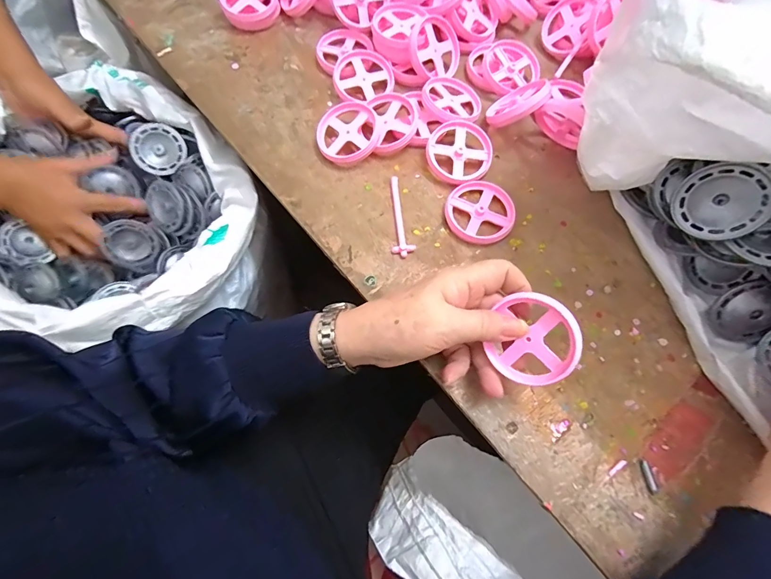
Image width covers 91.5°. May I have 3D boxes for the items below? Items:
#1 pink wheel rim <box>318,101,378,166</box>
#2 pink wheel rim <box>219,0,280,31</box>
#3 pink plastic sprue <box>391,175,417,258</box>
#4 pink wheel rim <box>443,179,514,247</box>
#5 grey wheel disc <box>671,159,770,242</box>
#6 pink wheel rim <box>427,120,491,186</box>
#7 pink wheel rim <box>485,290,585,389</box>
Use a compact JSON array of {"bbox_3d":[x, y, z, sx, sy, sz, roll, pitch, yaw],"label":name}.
[{"bbox_3d":[-0.037,-0.155,0.376,0.061,0.016,0.064,-30,71,7],"label":"pink wheel rim"},{"bbox_3d":[-0.161,-0.341,0.444,0.063,0.021,0.056,-32,92,-10],"label":"pink wheel rim"},{"bbox_3d":[0.015,-0.070,0.356,0.021,0.009,0.084,-2,69,-3],"label":"pink plastic sprue"},{"bbox_3d":[0.090,-0.073,0.358,0.061,0.012,0.063,-20,71,-9],"label":"pink wheel rim"},{"bbox_3d":[0.249,-0.066,0.277,0.057,0.007,0.056,-10,75,42],"label":"grey wheel disc"},{"bbox_3d":[0.074,-0.136,0.375,0.063,0.016,0.063,1,81,-4],"label":"pink wheel rim"},{"bbox_3d":[0.101,0.035,0.260,0.061,0.007,0.061,-35,77,32],"label":"pink wheel rim"}]

